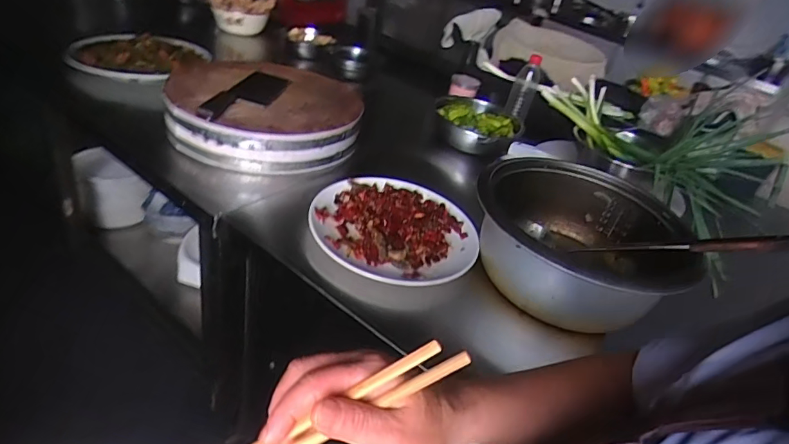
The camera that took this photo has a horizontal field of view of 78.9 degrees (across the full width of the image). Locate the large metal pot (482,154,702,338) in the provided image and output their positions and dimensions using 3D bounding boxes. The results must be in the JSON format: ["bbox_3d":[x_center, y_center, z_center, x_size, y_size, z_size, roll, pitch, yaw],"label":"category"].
[{"bbox_3d":[0.331,0.041,0.830,0.357,0.168,0.360,2,34,-1],"label":"large metal pot"}]

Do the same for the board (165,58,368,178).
[{"bbox_3d":[-0.291,-0.259,1.090,0.409,0.109,0.413,2,34,-1],"label":"board"}]

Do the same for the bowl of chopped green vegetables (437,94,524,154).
[{"bbox_3d":[0.228,-0.272,1.298,0.226,0.063,0.243,5,34,3],"label":"bowl of chopped green vegetables"}]

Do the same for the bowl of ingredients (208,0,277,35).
[{"bbox_3d":[-0.514,-0.707,1.630,0.208,0.115,0.185,-6,35,-13],"label":"bowl of ingredients"}]

